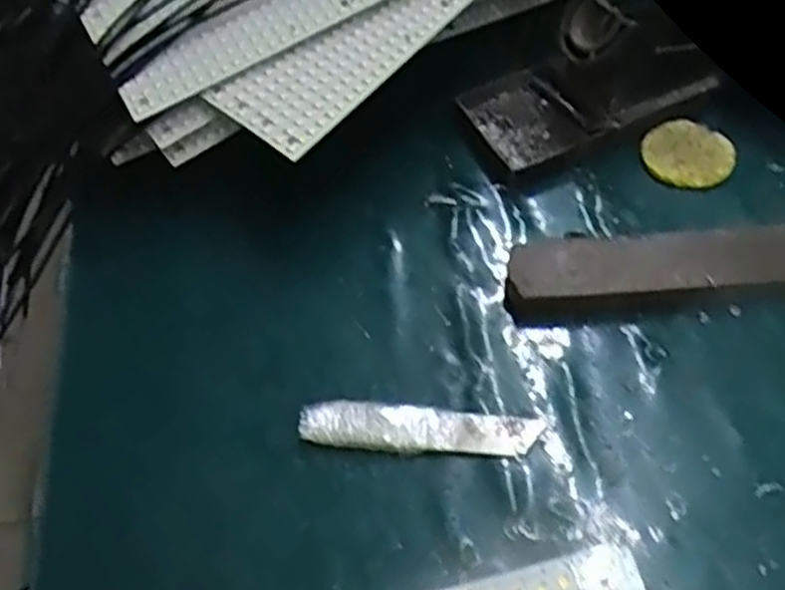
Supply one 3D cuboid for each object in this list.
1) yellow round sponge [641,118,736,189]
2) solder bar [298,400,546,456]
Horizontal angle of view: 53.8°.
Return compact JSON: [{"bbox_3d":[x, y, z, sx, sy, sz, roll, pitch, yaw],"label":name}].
[{"bbox_3d":[0.162,-0.077,0.422,0.046,0.006,0.043,-3,56,4],"label":"yellow round sponge"},{"bbox_3d":[0.012,0.059,0.343,0.104,0.009,0.022,3,57,9],"label":"solder bar"}]

